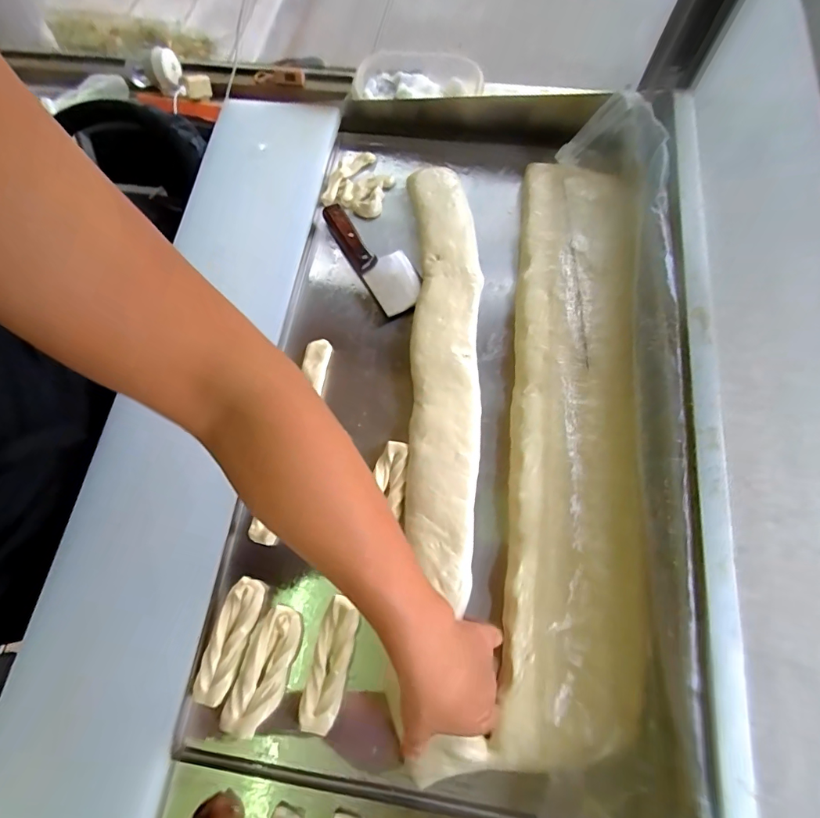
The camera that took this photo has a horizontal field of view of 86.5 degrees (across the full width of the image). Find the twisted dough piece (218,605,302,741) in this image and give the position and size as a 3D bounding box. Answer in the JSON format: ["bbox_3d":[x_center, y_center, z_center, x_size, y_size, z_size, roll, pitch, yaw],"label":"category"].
[{"bbox_3d":[-0.149,0.265,0.442,0.049,0.016,0.117,17,72,6],"label":"twisted dough piece"}]

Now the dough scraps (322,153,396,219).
[{"bbox_3d":[-0.075,-0.349,0.666,0.096,0.023,0.121,19,72,7],"label":"dough scraps"}]

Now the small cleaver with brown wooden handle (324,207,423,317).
[{"bbox_3d":[-0.048,-0.223,0.619,0.072,0.015,0.210,-28,73,-9],"label":"small cleaver with brown wooden handle"}]

